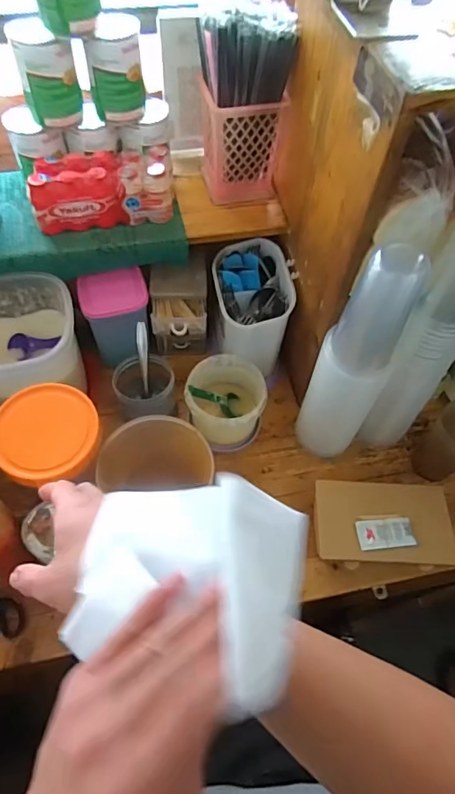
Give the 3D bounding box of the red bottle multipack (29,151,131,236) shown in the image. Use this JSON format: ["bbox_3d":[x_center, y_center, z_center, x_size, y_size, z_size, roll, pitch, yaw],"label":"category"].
[{"bbox_3d":[-0.208,-0.286,0.672,0.125,0.071,0.080,-10,61,-9],"label":"red bottle multipack"}]

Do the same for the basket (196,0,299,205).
[{"bbox_3d":[0.021,-0.392,0.664,0.117,0.221,0.101,3,60,-1],"label":"basket"}]

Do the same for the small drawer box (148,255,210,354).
[{"bbox_3d":[-0.075,-0.132,0.792,0.094,0.143,0.116,2,60,-2],"label":"small drawer box"}]

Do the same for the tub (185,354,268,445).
[{"bbox_3d":[-0.006,0.006,0.740,0.112,0.084,0.123,1,60,-2],"label":"tub"}]

